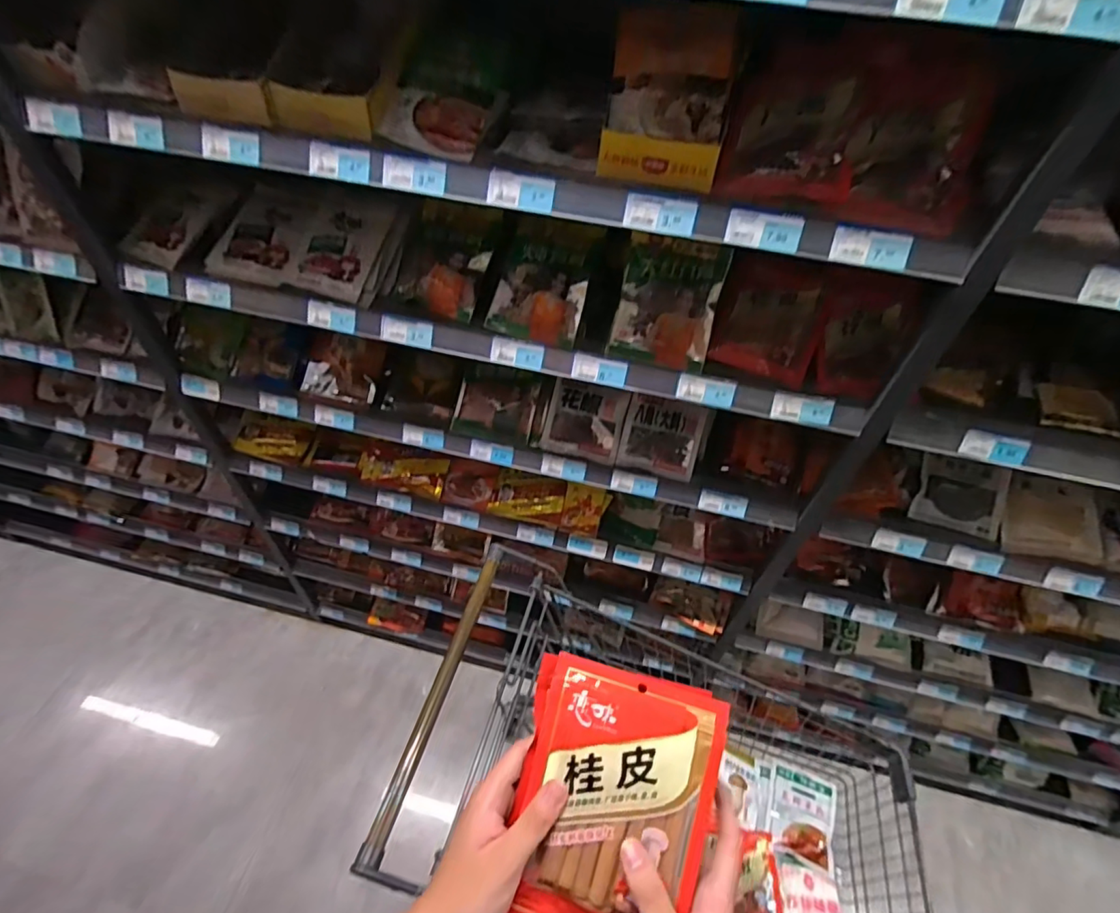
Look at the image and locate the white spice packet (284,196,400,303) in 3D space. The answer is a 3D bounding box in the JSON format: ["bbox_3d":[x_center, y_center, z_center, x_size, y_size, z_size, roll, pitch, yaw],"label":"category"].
[{"bbox_3d":[-0.338,-0.327,0.807,0.125,0.012,0.172,17,78,5],"label":"white spice packet"}]

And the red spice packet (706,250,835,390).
[{"bbox_3d":[0.295,-0.200,0.748,0.149,0.030,0.179,19,78,6],"label":"red spice packet"}]

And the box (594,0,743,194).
[{"bbox_3d":[0.122,-0.392,0.572,0.146,0.132,0.128,11,47,5],"label":"box"}]

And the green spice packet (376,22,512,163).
[{"bbox_3d":[-0.135,-0.437,0.628,0.125,0.013,0.163,17,79,-1],"label":"green spice packet"}]

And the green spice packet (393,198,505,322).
[{"bbox_3d":[-0.173,-0.298,0.789,0.136,0.016,0.178,14,78,9],"label":"green spice packet"}]

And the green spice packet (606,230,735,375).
[{"bbox_3d":[0.148,-0.208,0.716,0.131,0.167,0.018,14,18,8],"label":"green spice packet"}]

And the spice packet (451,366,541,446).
[{"bbox_3d":[-0.115,-0.092,0.922,0.139,0.020,0.126,12,91,10],"label":"spice packet"}]

